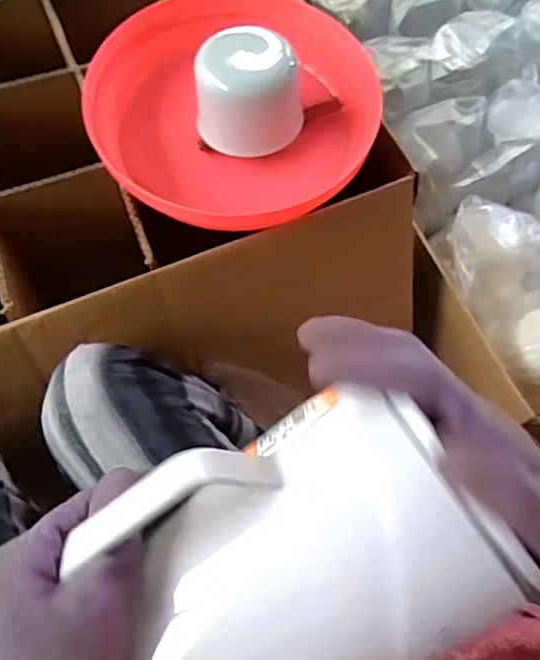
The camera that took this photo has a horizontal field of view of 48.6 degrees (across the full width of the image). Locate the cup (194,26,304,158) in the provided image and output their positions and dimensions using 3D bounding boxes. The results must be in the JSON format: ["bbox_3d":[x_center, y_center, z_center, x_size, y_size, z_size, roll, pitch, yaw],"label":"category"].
[{"bbox_3d":[-0.014,-0.184,0.467,0.085,0.064,0.069,-3,66,-4],"label":"cup"}]

